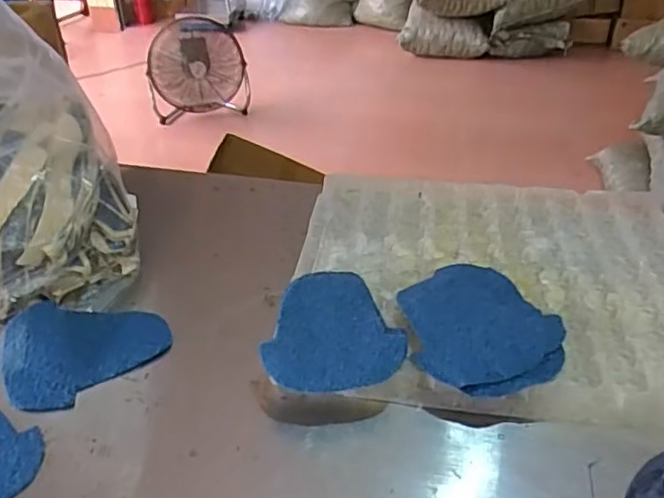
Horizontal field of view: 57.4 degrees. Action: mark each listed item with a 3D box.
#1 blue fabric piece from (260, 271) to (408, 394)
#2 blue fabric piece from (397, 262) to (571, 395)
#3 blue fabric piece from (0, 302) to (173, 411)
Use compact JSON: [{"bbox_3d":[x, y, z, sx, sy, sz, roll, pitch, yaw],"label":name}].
[{"bbox_3d":[0.009,0.071,0.578,0.121,0.014,0.165,6,35,8],"label":"blue fabric piece"},{"bbox_3d":[0.140,0.069,0.585,0.144,0.015,0.170,-8,34,-15],"label":"blue fabric piece"},{"bbox_3d":[-0.238,0.091,0.589,0.150,0.024,0.115,-14,37,-19],"label":"blue fabric piece"}]

